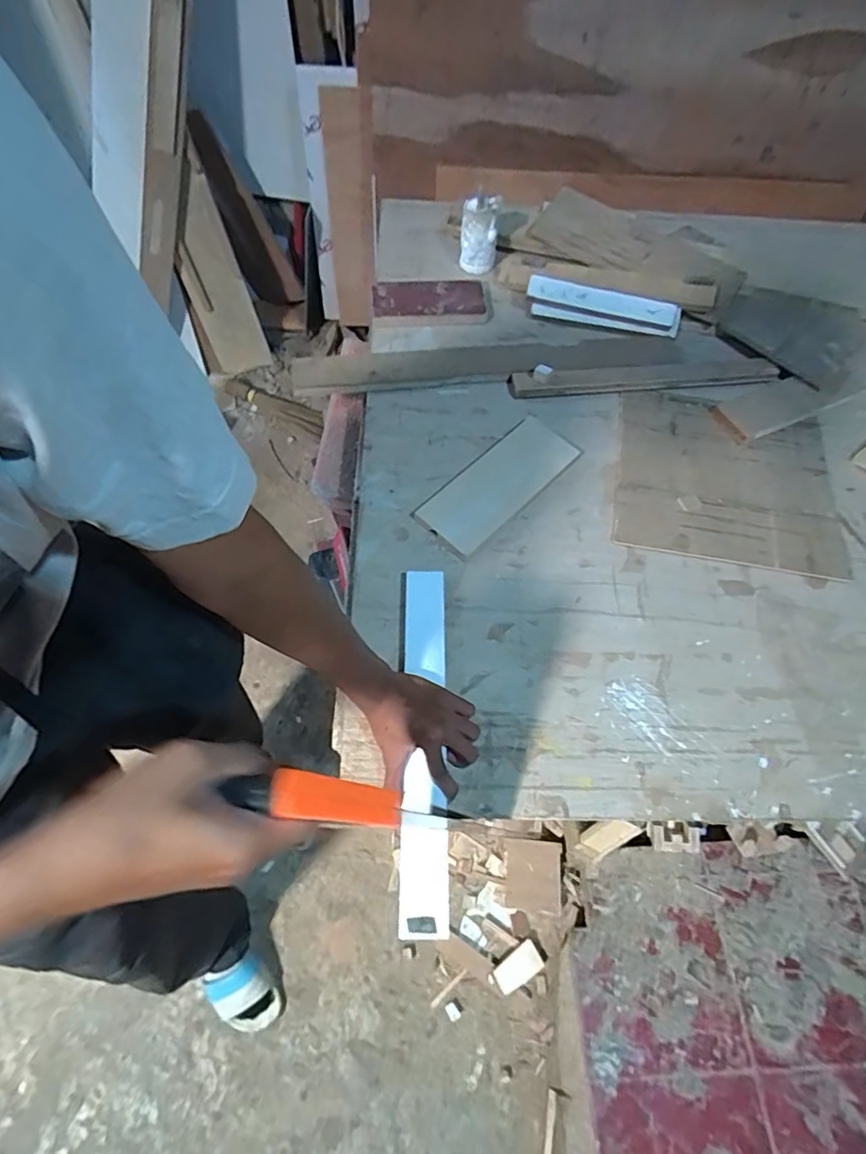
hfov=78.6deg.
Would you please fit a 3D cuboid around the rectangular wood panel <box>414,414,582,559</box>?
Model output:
[{"bbox_3d":[0.093,-0.134,0.759,0.248,0.012,0.103,-40,71,-21],"label":"rectangular wood panel"}]

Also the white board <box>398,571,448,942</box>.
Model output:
[{"bbox_3d":[-0.011,0.170,0.592,0.053,0.016,0.387,0,62,2],"label":"white board"}]

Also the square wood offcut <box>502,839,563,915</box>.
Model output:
[{"bbox_3d":[0.210,0.635,1.125,0.119,0.013,0.133,-3,68,20],"label":"square wood offcut"}]

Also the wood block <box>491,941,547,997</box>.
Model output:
[{"bbox_3d":[0.172,0.787,1.067,0.102,0.024,0.053,-31,68,-18],"label":"wood block"}]

